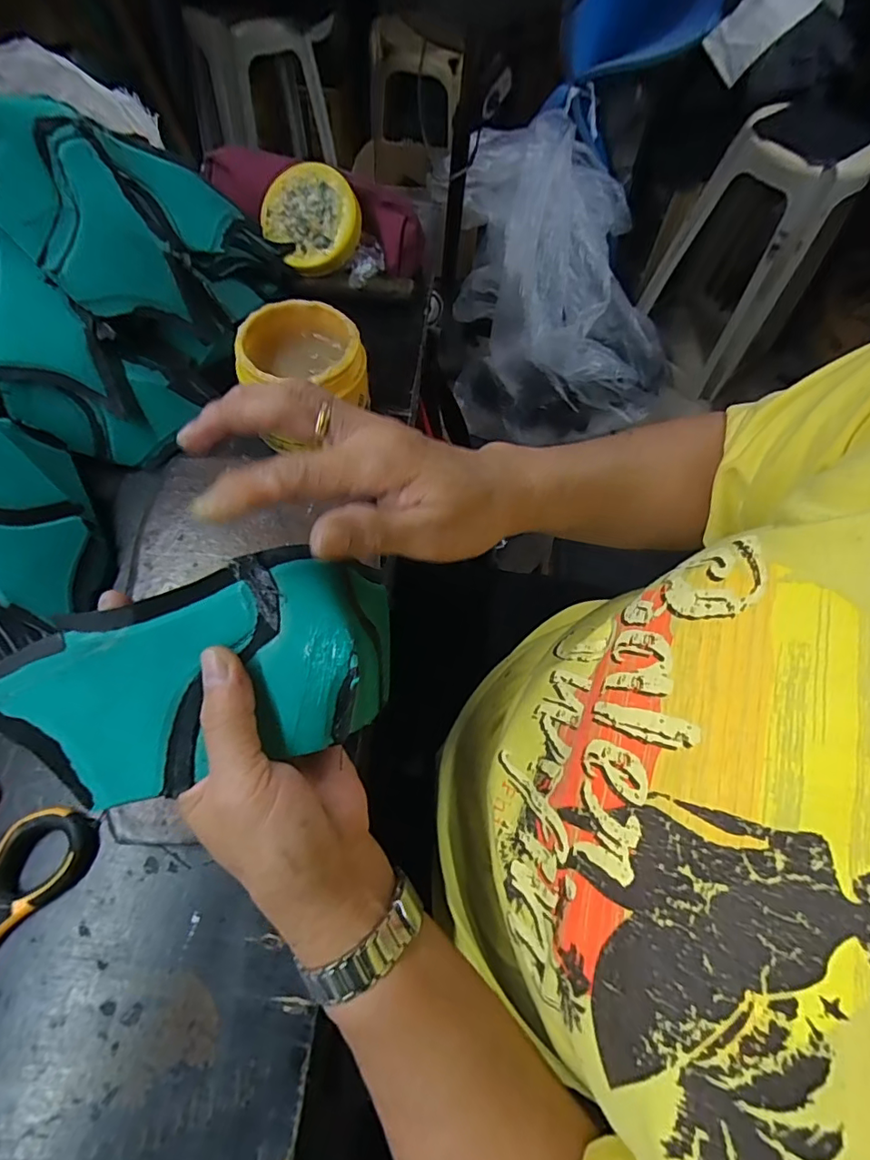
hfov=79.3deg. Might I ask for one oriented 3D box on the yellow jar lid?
[{"bbox_3d":[-0.117,-0.339,0.496,0.088,0.020,0.090,1,94,9],"label":"yellow jar lid"}]

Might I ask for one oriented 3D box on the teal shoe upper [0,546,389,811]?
[{"bbox_3d":[-0.109,0.047,0.235,0.172,0.054,0.081,-14,65,-11],"label":"teal shoe upper"}]

